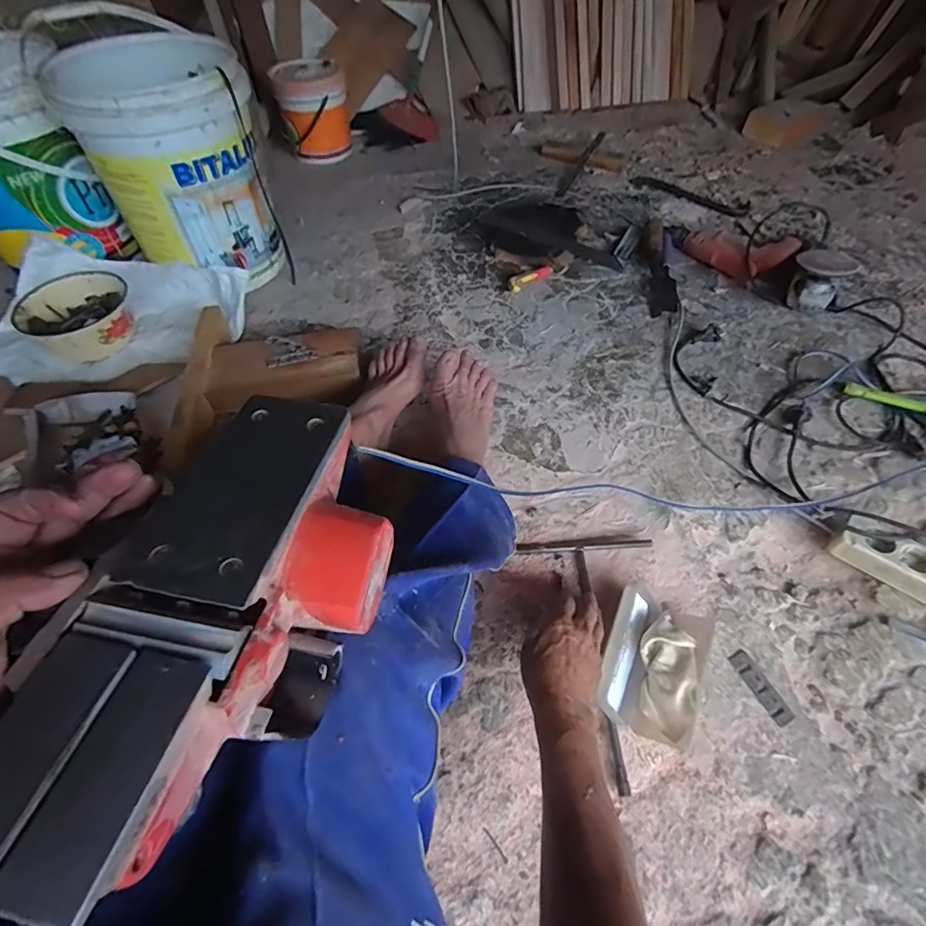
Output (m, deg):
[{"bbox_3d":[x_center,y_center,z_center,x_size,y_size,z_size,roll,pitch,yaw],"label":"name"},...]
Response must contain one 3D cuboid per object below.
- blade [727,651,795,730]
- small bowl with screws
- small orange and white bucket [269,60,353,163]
[{"bbox_3d":[0.352,0.263,0.585,0.025,0.004,0.083,-23,57,-14],"label":"blade"},{"bbox_3d":[-0.701,-0.270,0.916,0.182,0.071,0.199,-36,61,-22],"label":"small bowl with screws"},{"bbox_3d":[-0.407,-0.969,1.375,0.186,0.192,0.174,-10,55,-5],"label":"small orange and white bucket"}]

